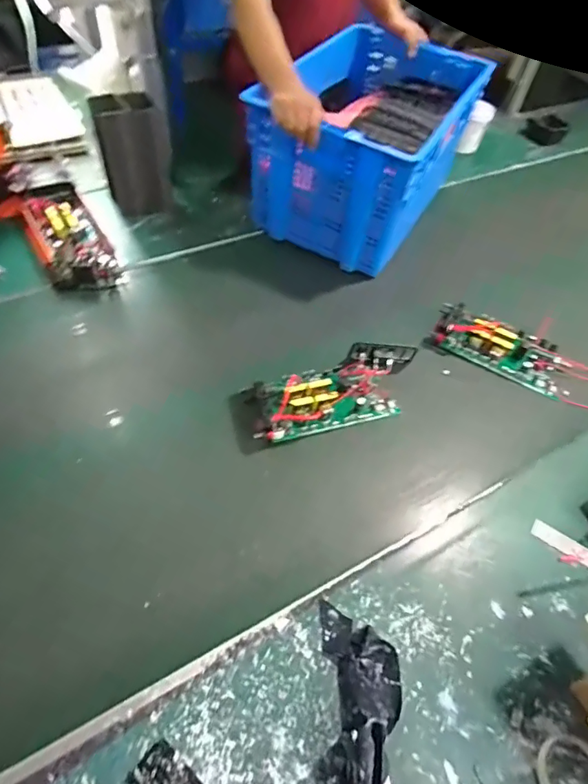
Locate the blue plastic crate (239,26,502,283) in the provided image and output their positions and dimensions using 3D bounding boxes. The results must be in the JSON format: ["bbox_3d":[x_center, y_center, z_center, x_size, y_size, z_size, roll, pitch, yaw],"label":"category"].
[{"bbox_3d":[0.185,-0.619,1.162,0.386,0.293,0.564,27,56,13],"label":"blue plastic crate"}]

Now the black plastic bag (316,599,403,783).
[{"bbox_3d":[0.087,0.397,0.578,0.106,0.071,0.241,7,54,-1],"label":"black plastic bag"}]

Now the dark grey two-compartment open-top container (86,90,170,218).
[{"bbox_3d":[-0.380,-0.565,1.119,0.155,0.226,0.122,-10,56,-13],"label":"dark grey two-compartment open-top container"}]

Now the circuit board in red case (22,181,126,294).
[{"bbox_3d":[-0.507,-0.356,1.063,0.155,0.065,0.338,-23,60,-21],"label":"circuit board in red case"}]

